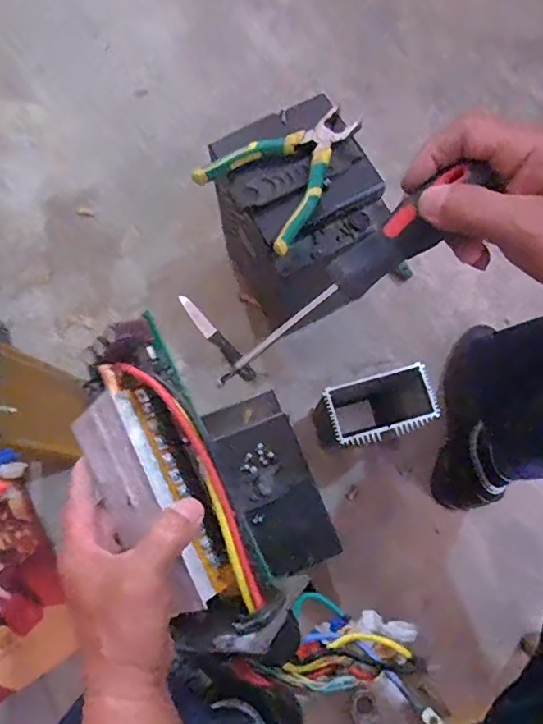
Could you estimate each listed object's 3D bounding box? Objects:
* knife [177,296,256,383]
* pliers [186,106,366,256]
[{"bbox_3d":[-0.085,-0.037,0.832,0.022,0.010,0.168,-42,79,-11],"label":"knife"},{"bbox_3d":[0.024,-0.216,0.600,0.131,0.025,0.171,44,79,11],"label":"pliers"}]

